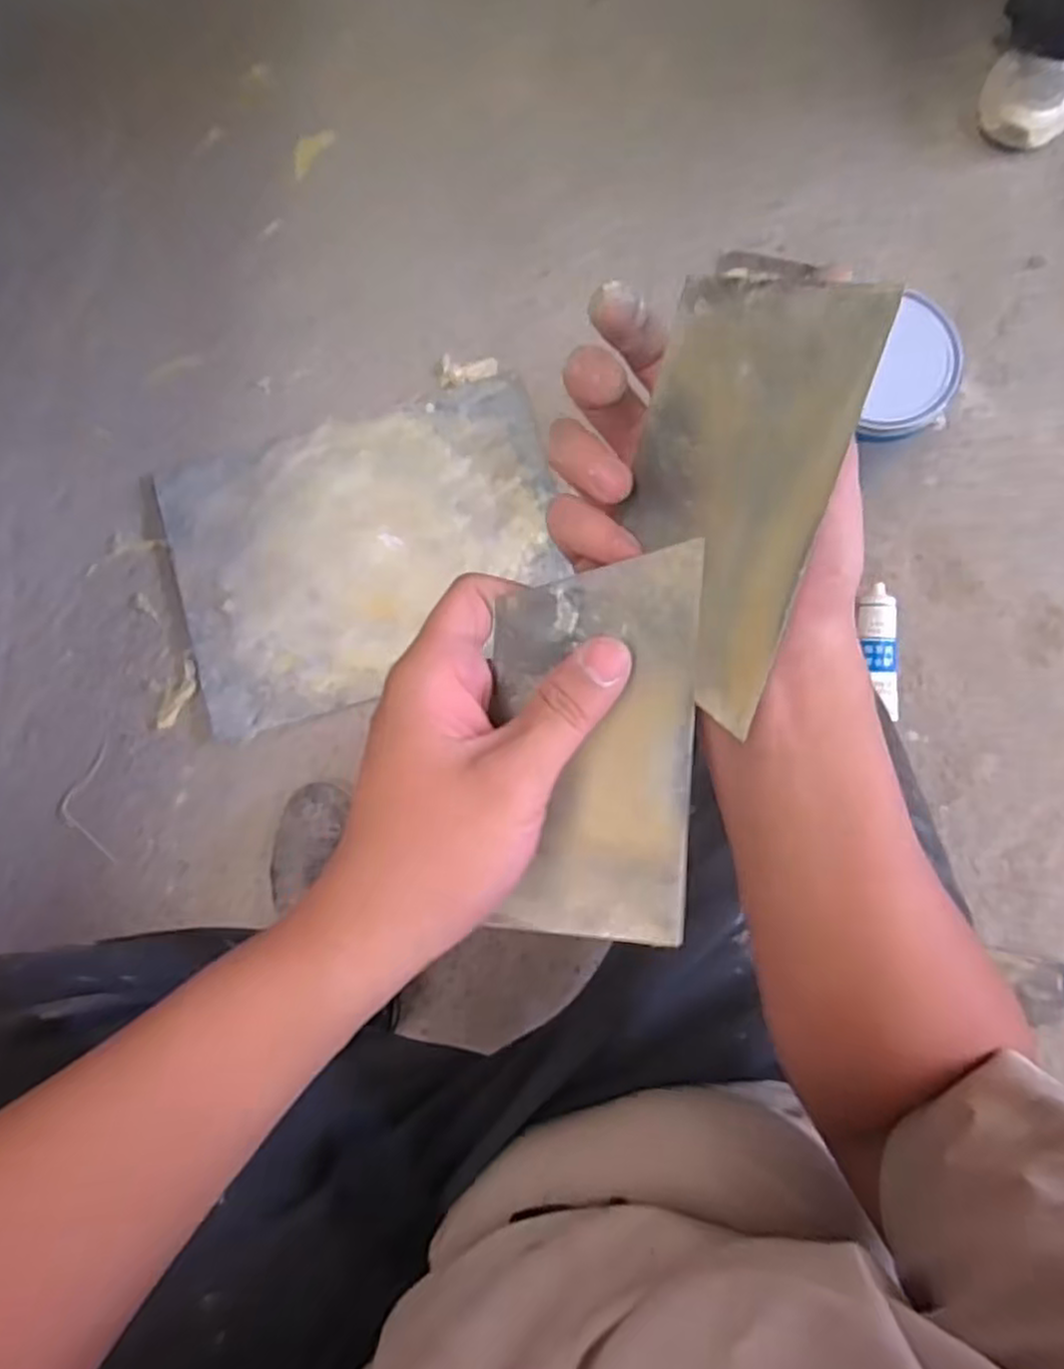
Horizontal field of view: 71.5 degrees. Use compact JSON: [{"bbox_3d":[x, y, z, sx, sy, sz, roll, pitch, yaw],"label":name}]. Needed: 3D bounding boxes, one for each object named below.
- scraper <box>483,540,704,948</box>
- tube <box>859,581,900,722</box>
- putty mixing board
[{"bbox_3d":[0.022,0.023,0.271,0.072,0.004,0.139,3,93,10],"label":"scraper"},{"bbox_3d":[0.383,-0.036,0.812,0.036,0.033,0.143,-2,84,1],"label":"tube"},{"bbox_3d":[-0.187,-0.157,0.850,0.441,0.013,0.314,-20,84,-1],"label":"putty mixing board"}]

